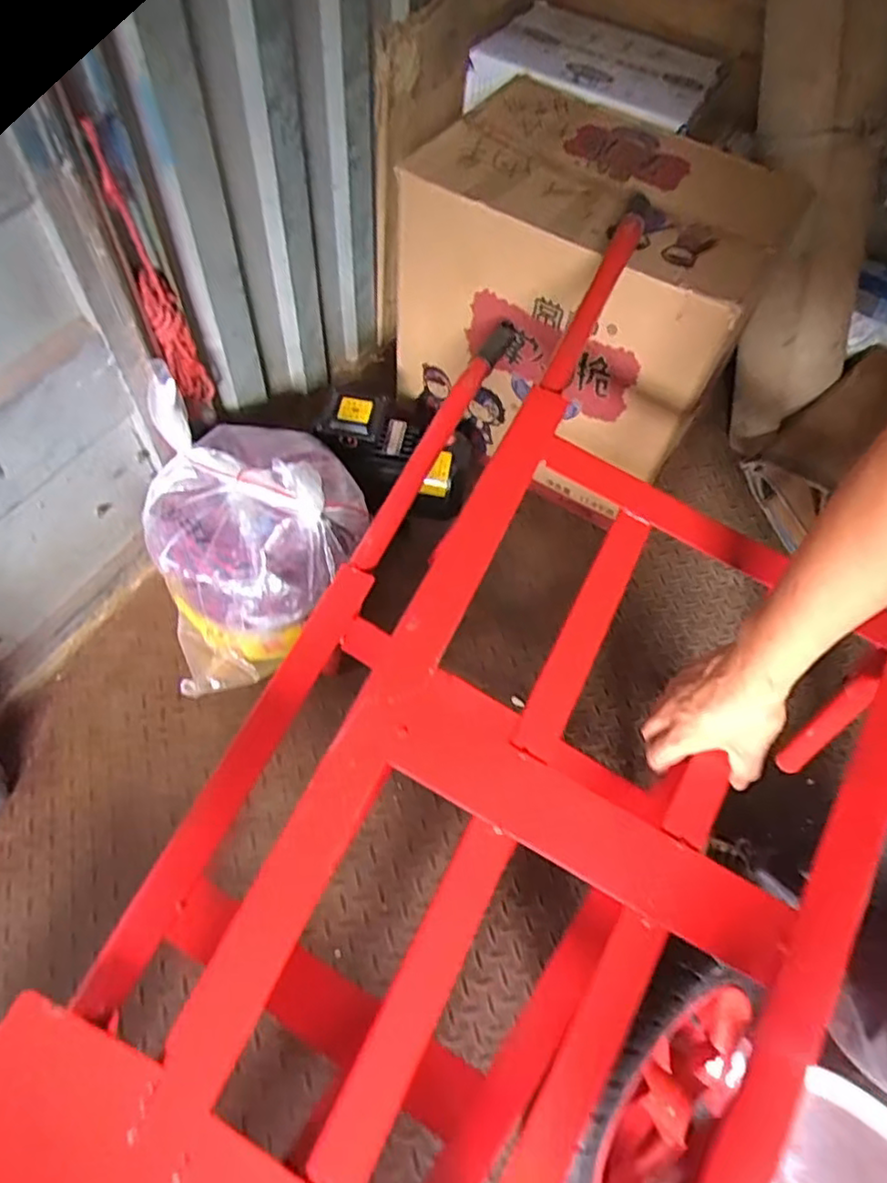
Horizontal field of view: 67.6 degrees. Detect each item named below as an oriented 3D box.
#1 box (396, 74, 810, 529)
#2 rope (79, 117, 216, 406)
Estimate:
[{"bbox_3d":[0.256,-0.537,1.203,0.555,0.443,0.445,29,63,14],"label":"box"},{"bbox_3d":[-0.398,-0.416,0.926,0.035,0.423,0.069,-3,60,-4],"label":"rope"}]

